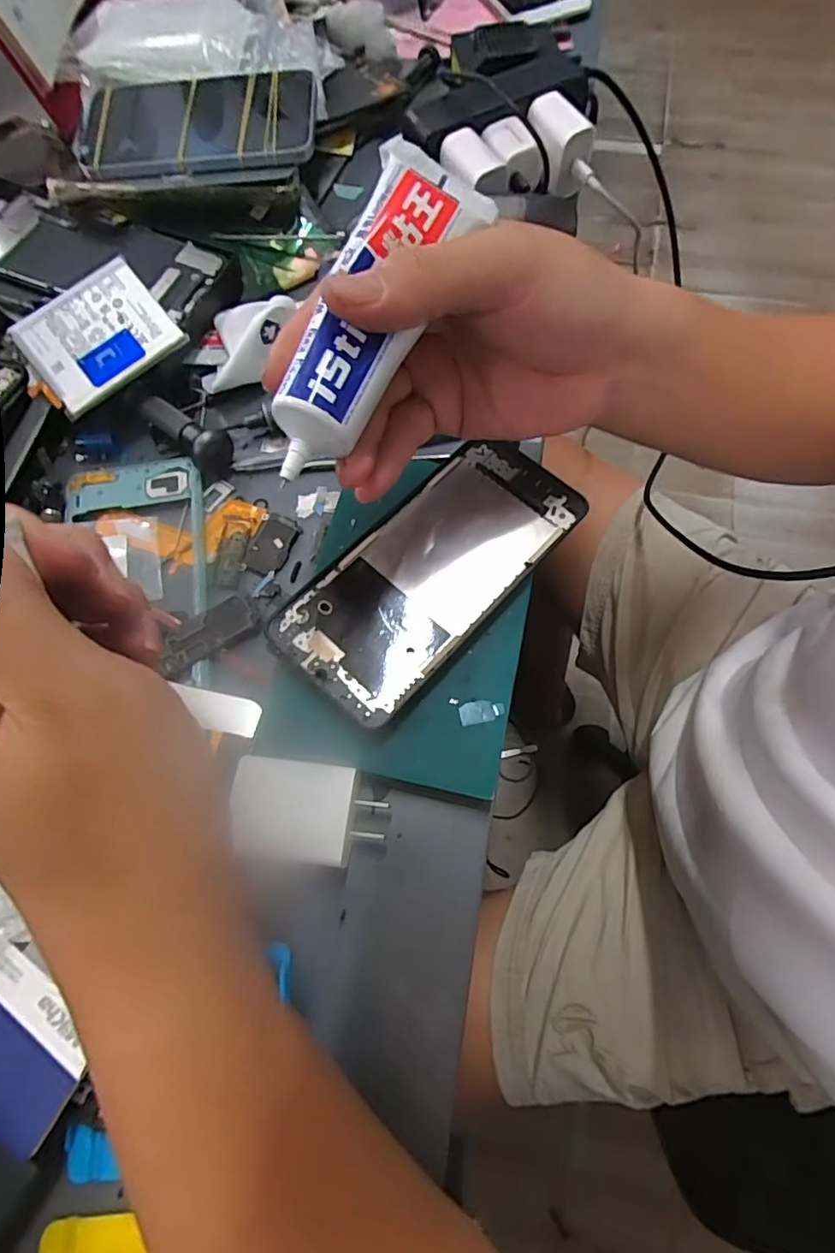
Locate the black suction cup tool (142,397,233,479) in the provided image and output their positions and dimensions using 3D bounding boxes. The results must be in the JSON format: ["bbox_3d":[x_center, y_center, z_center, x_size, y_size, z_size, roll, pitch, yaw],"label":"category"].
[{"bbox_3d":[-0.130,-0.111,0.320,0.059,0.021,0.020,40,74,16],"label":"black suction cup tool"}]

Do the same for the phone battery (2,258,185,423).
[{"bbox_3d":[-0.178,-0.162,0.310,0.075,0.004,0.066,-39,82,-6],"label":"phone battery"}]

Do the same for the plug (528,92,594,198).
[{"bbox_3d":[0.096,-0.334,0.388,0.029,0.040,0.043,-24,69,-8],"label":"plug"}]

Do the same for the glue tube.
[{"bbox_3d":[-0.014,-0.111,0.195,0.036,0.017,0.127,19,80,9],"label":"glue tube"}]

